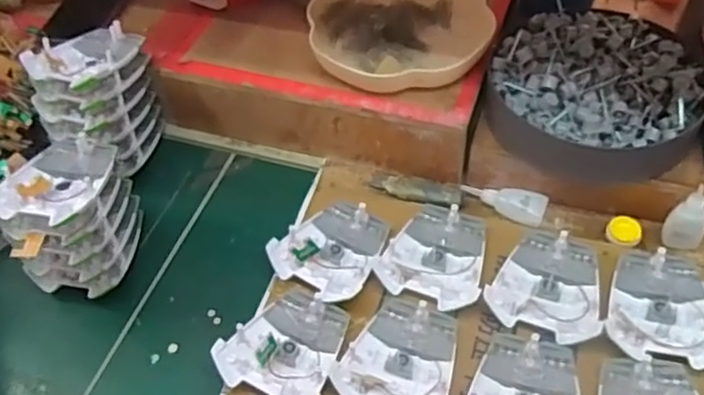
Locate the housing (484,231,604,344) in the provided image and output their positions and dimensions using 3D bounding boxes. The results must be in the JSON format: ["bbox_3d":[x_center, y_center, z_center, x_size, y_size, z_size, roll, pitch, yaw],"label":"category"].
[{"bbox_3d":[0.184,0.077,0.604,0.096,0.018,0.108,16,55,16],"label":"housing"}]

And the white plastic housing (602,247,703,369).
[{"bbox_3d":[0.282,0.095,0.576,0.097,0.017,0.110,14,54,14],"label":"white plastic housing"}]

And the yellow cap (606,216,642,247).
[{"bbox_3d":[0.270,0.033,0.642,0.033,0.010,0.034,-2,52,2],"label":"yellow cap"}]

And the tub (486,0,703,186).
[{"bbox_3d":[0.253,-0.109,0.664,0.197,0.061,0.193,-2,52,2],"label":"tub"}]

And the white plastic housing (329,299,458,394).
[{"bbox_3d":[0.044,0.140,0.565,0.095,0.019,0.106,16,55,16],"label":"white plastic housing"}]

